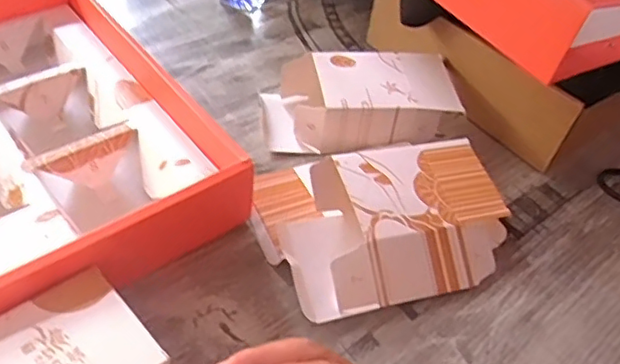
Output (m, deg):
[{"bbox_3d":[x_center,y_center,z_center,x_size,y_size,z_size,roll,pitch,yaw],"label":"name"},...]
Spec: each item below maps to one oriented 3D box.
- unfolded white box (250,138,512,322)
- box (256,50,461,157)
[{"bbox_3d":[0.062,0.028,0.485,0.204,0.044,0.143,-10,50,-17],"label":"unfolded white box"},{"bbox_3d":[0.048,-0.076,0.568,0.181,0.053,0.090,-2,48,-11],"label":"box"}]

